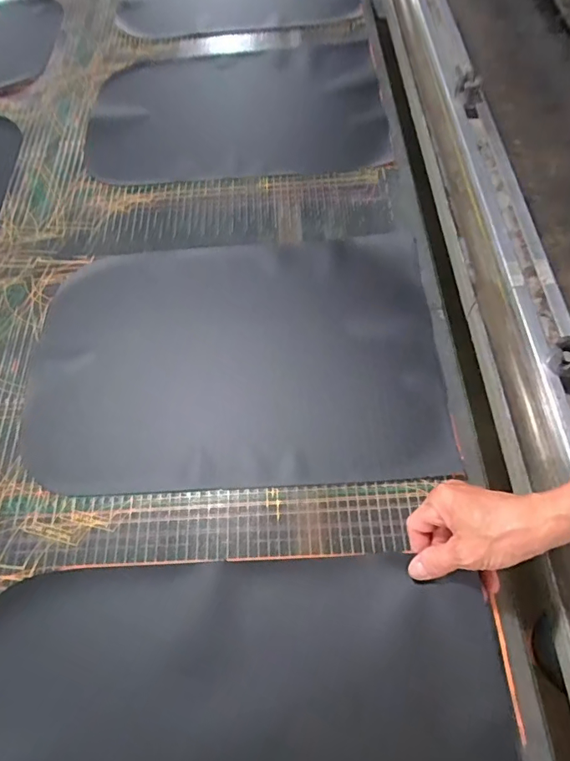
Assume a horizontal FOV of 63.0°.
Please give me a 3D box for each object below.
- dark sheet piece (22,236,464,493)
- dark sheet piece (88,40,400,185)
[{"bbox_3d":[-0.060,-0.039,0.550,0.462,0.027,0.324,-2,62,1],"label":"dark sheet piece"},{"bbox_3d":[-0.072,-0.470,0.789,0.470,0.056,0.370,-3,60,2],"label":"dark sheet piece"}]

